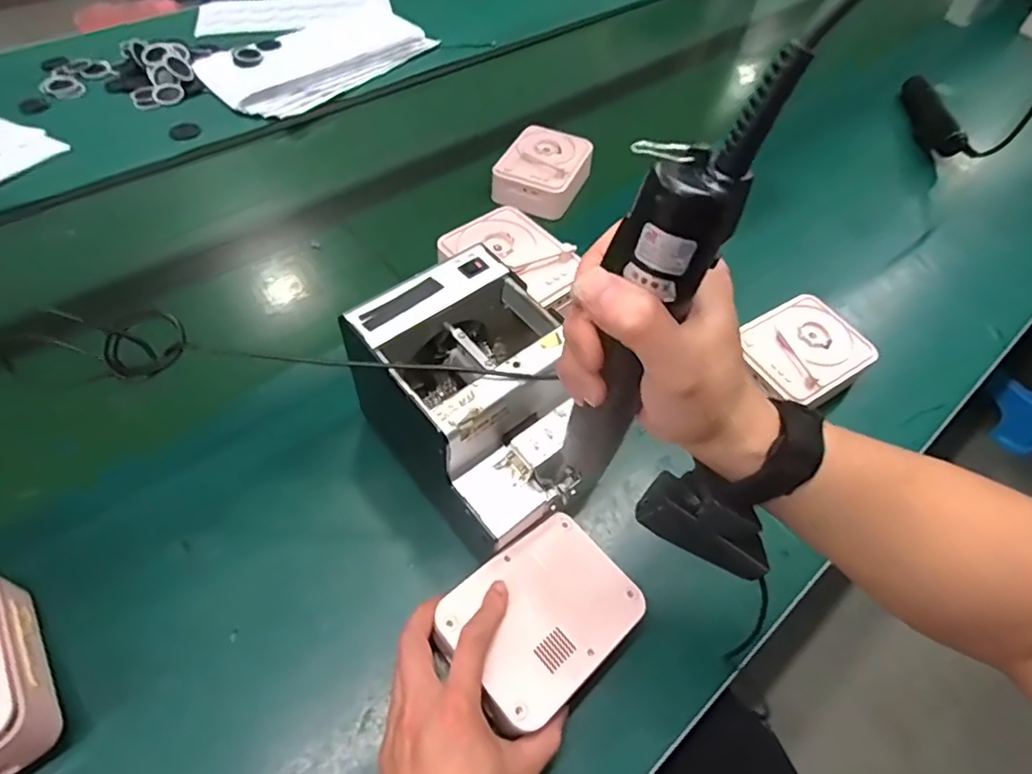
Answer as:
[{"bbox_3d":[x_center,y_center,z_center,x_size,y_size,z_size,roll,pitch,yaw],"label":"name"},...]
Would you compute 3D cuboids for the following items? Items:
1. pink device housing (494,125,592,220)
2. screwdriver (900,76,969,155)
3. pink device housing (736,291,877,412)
[{"bbox_3d":[0.037,-0.277,0.726,0.106,0.044,0.131,23,56,12],"label":"pink device housing"},{"bbox_3d":[0.624,-0.408,0.853,0.031,0.038,0.204,6,54,0],"label":"screwdriver"},{"bbox_3d":[0.280,-0.032,0.561,0.123,0.046,0.100,-30,62,-23],"label":"pink device housing"}]

